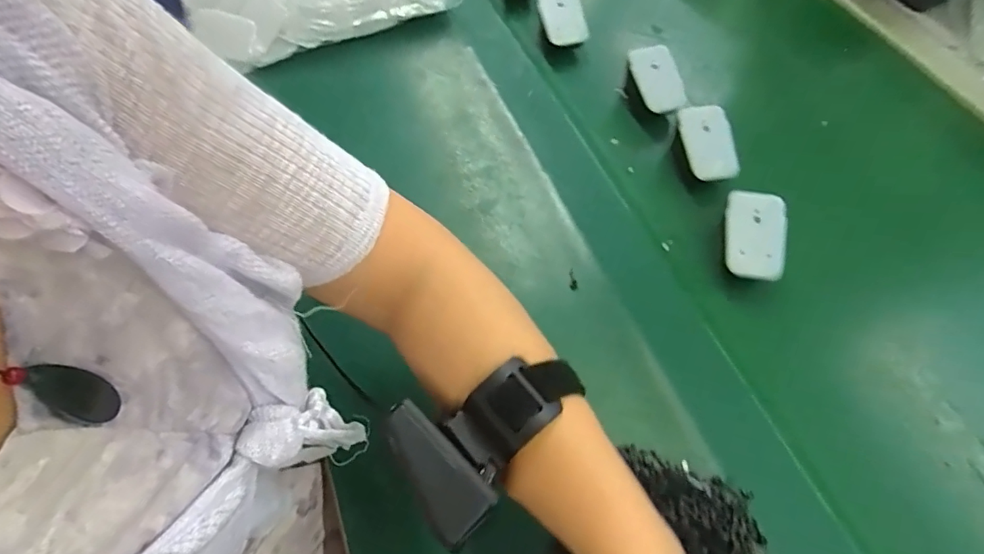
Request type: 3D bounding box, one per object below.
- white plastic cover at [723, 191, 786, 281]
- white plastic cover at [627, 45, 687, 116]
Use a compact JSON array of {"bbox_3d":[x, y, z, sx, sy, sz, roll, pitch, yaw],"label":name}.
[{"bbox_3d":[0.211,-0.033,0.411,0.043,0.008,0.068,5,95,31],"label":"white plastic cover"},{"bbox_3d":[0.171,-0.204,0.527,0.036,0.079,0.017,-8,49,43],"label":"white plastic cover"}]

